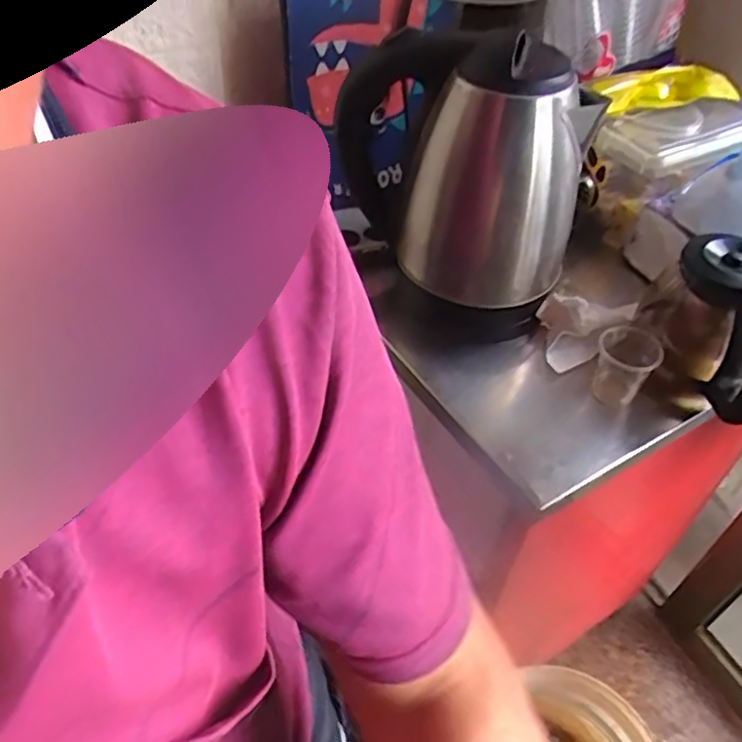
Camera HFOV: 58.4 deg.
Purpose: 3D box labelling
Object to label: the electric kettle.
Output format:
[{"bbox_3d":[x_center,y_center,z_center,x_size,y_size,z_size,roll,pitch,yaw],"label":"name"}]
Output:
[{"bbox_3d":[0.081,-0.156,0.594,0.185,0.226,0.134,31,53,24],"label":"electric kettle"}]

